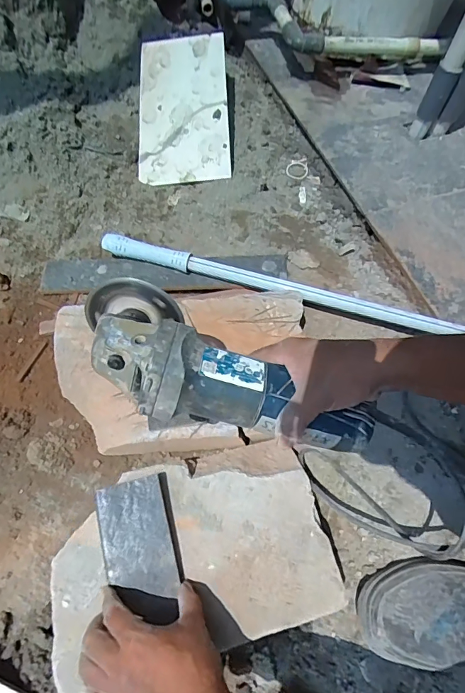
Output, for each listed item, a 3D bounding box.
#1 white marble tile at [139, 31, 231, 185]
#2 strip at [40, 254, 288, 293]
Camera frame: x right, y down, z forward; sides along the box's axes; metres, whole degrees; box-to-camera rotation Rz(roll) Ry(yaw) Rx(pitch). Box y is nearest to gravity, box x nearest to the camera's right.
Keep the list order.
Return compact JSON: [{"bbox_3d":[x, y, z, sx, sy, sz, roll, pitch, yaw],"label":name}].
[{"bbox_3d":[-0.093,-0.444,0.783,0.166,0.015,0.292,-3,82,6],"label":"white marble tile"},{"bbox_3d":[-0.113,-0.122,0.682,0.396,0.018,0.065,-1,64,4],"label":"strip"}]

